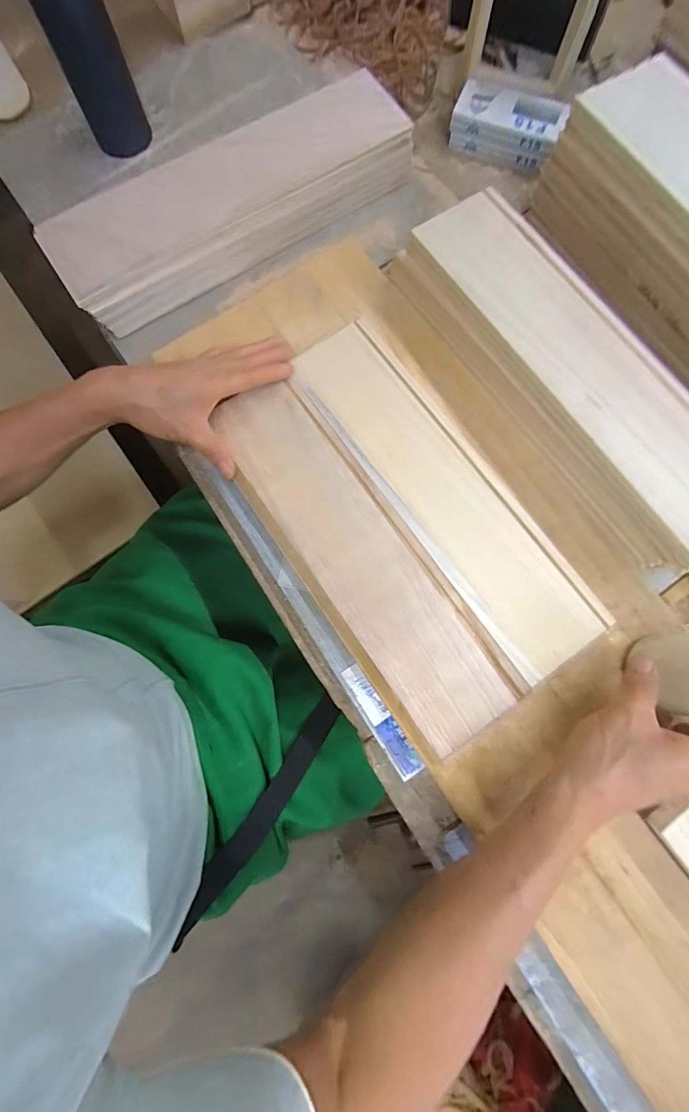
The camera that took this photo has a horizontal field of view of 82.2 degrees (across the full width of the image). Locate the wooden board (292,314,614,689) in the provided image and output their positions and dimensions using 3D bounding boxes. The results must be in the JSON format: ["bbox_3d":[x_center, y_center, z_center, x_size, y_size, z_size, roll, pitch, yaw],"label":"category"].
[{"bbox_3d":[0.089,-0.067,0.368,0.097,0.015,0.367,-33,80,-6],"label":"wooden board"}]

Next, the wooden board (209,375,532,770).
[{"bbox_3d":[0.011,-0.007,0.351,0.093,0.010,0.356,-35,80,-7],"label":"wooden board"}]

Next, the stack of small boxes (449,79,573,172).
[{"bbox_3d":[0.180,-0.484,0.446,0.117,0.038,0.062,15,79,4],"label":"stack of small boxes"}]

